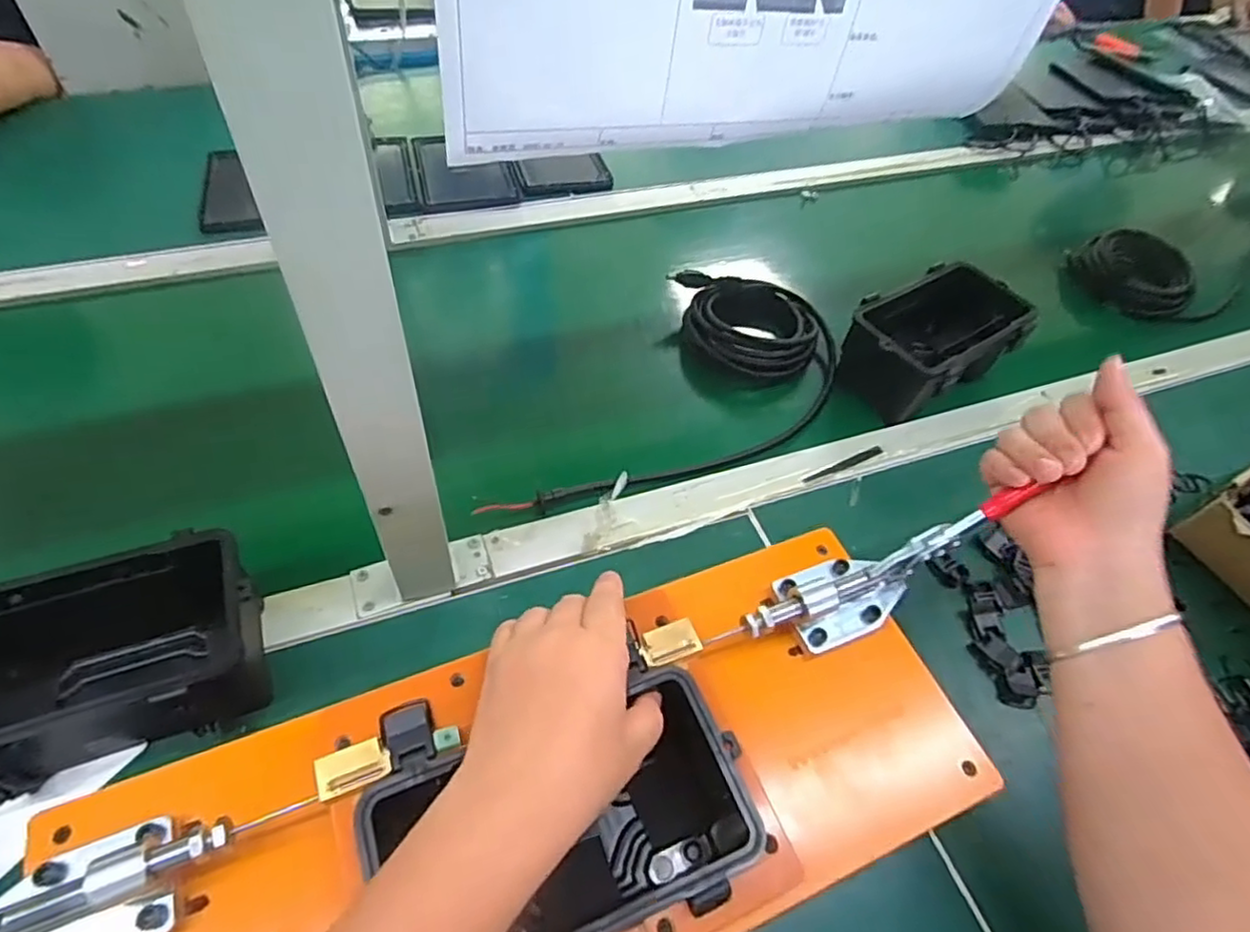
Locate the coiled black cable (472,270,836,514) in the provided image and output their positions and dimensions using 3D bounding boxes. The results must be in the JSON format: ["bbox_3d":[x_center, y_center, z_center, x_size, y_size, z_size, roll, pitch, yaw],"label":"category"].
[{"bbox_3d":[0.038,-0.087,0.620,0.386,0.037,0.214,-16,56,-18],"label":"coiled black cable"}]

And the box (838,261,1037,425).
[{"bbox_3d":[0.297,-0.121,0.644,0.167,0.085,0.113,-27,60,-24],"label":"box"}]

